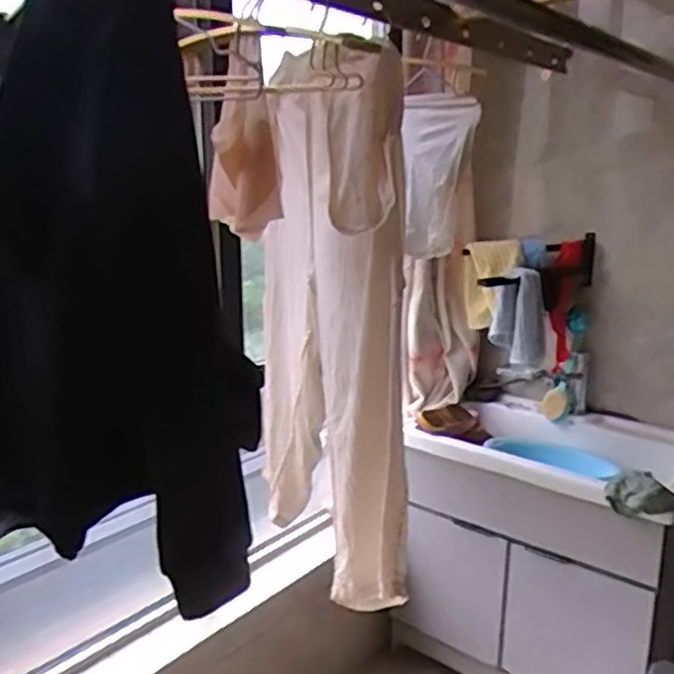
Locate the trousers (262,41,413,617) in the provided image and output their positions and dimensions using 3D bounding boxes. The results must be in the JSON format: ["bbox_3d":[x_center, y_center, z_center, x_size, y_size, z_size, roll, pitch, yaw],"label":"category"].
[{"bbox_3d":[-0.025,-0.034,1.242,0.121,0.843,0.529,-4,14,-17],"label":"trousers"}]

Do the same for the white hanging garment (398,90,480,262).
[{"bbox_3d":[0.194,-0.319,1.392,0.119,0.307,0.198,0,14,1],"label":"white hanging garment"}]

